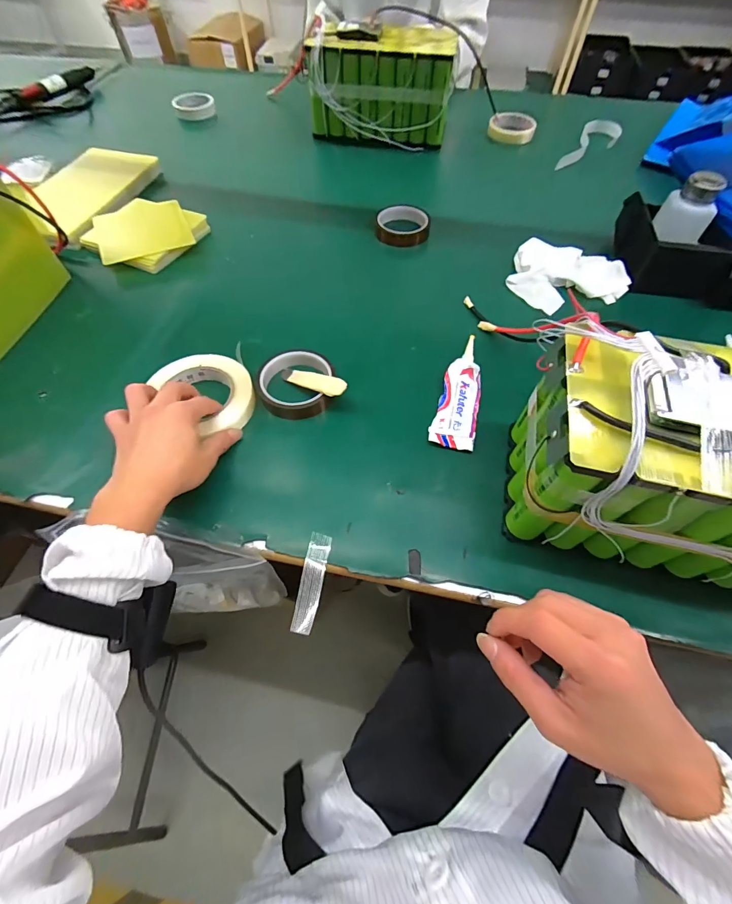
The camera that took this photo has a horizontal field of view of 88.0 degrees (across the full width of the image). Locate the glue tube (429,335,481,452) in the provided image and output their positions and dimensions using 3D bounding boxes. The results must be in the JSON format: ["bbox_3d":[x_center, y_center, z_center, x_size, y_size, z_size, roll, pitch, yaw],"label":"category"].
[{"bbox_3d":[0.112,-0.073,0.448,0.048,0.020,0.156,13,61,7],"label":"glue tube"}]

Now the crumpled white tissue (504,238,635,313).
[{"bbox_3d":[0.294,-0.252,0.555,0.158,0.037,0.109,21,62,12],"label":"crumpled white tissue"}]

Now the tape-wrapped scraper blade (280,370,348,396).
[{"bbox_3d":[-0.064,-0.085,0.451,0.100,0.006,0.025,20,60,32],"label":"tape-wrapped scraper blade"}]

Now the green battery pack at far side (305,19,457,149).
[{"bbox_3d":[0.037,-0.750,0.777,0.283,0.154,0.143,8,60,4],"label":"green battery pack at far side"}]

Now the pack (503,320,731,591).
[{"bbox_3d":[0.282,0.016,0.315,0.281,0.165,0.136,13,61,7],"label":"pack"}]

